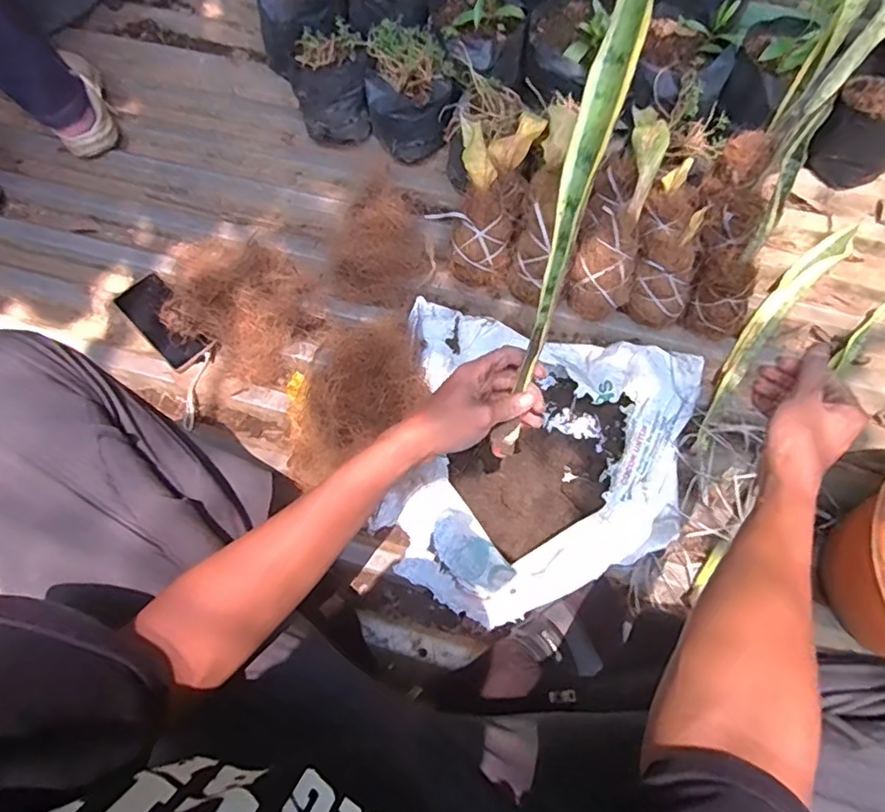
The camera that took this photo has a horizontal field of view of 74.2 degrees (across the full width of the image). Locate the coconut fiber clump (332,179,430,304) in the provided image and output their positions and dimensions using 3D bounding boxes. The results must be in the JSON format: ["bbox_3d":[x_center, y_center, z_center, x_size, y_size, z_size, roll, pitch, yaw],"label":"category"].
[{"bbox_3d":[-0.085,-0.233,0.852,0.135,0.068,0.171,19,75,5],"label":"coconut fiber clump"}]

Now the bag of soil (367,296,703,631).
[{"bbox_3d":[0.117,0.075,0.736,0.362,0.087,0.371,11,73,5],"label":"bag of soil"}]

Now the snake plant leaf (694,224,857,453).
[{"bbox_3d":[0.463,-0.110,0.831,0.056,0.034,0.438,40,78,10],"label":"snake plant leaf"}]

